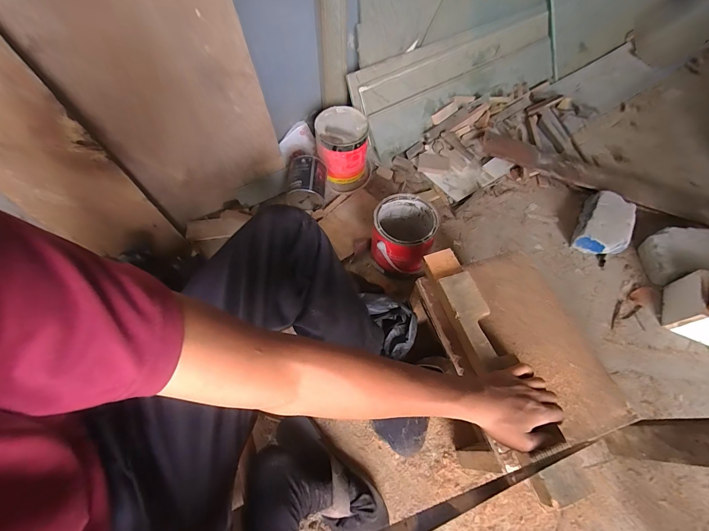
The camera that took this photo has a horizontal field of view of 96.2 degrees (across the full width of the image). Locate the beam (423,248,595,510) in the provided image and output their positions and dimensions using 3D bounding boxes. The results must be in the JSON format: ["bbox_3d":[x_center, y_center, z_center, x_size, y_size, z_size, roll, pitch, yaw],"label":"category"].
[{"bbox_3d":[0.208,0.141,0.497,0.071,0.050,0.389,-15,60,-10],"label":"beam"}]

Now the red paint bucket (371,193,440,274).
[{"bbox_3d":[0.119,-0.072,0.800,0.140,0.148,0.152,1,60,-1],"label":"red paint bucket"}]

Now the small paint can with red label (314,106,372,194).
[{"bbox_3d":[-0.029,-0.343,0.948,0.156,0.154,0.179,-8,61,-6],"label":"small paint can with red label"}]

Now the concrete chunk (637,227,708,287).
[{"bbox_3d":[0.870,-0.024,0.833,0.201,0.077,0.159,-1,60,-2],"label":"concrete chunk"}]

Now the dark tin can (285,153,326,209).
[{"bbox_3d":[-0.133,-0.229,0.908,0.106,0.105,0.133,1,60,-1],"label":"dark tin can"}]

